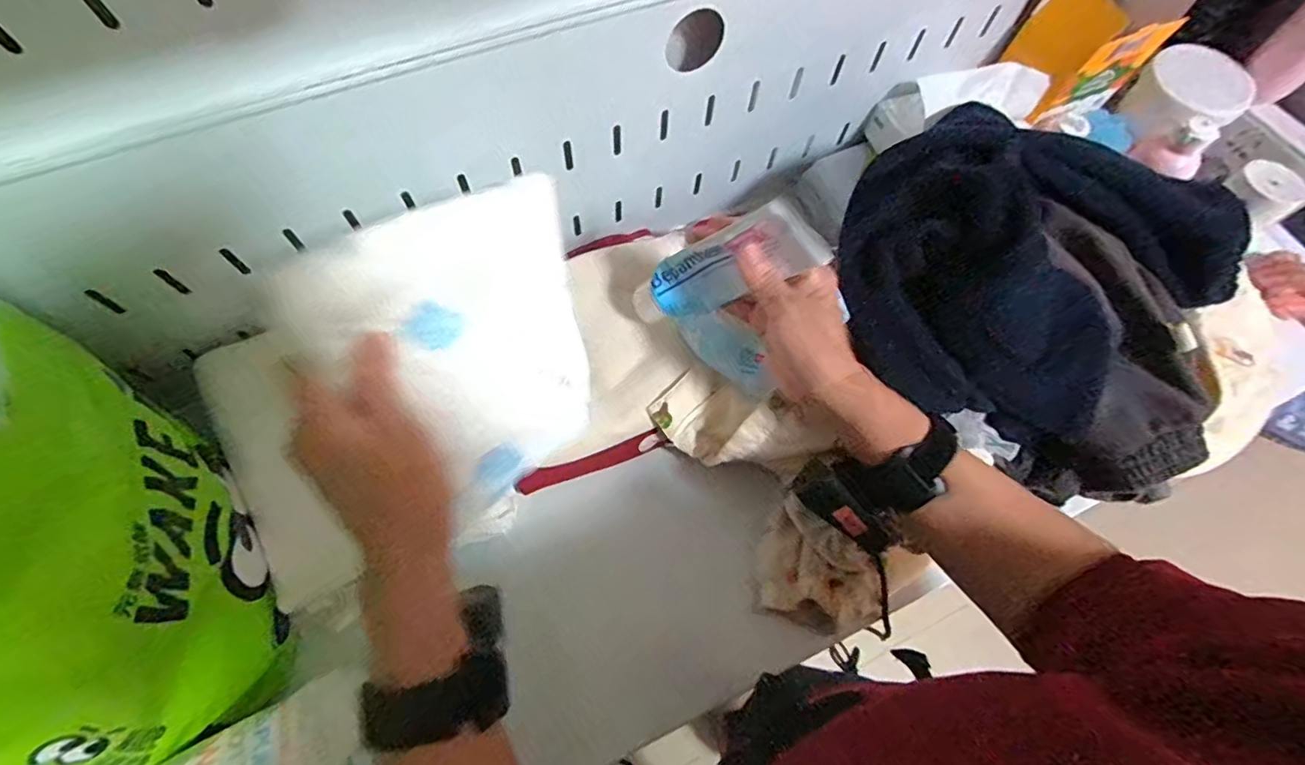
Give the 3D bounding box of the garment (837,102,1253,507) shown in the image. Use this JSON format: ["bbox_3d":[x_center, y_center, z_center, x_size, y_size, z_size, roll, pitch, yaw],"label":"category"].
[{"bbox_3d":[0.296,-0.077,0.459,0.291,0.148,0.214,29,69,10],"label":"garment"}]

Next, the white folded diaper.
[{"bbox_3d":[-0.096,-0.016,0.326,0.144,0.171,0.012,-40,41,-26],"label":"white folded diaper"}]

